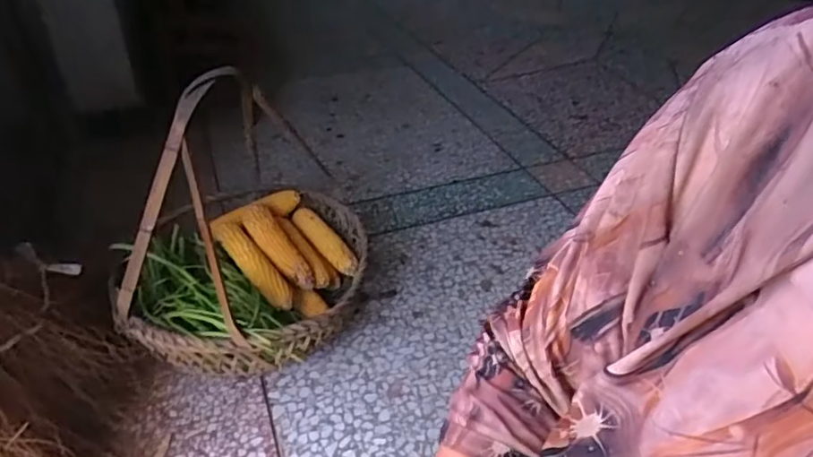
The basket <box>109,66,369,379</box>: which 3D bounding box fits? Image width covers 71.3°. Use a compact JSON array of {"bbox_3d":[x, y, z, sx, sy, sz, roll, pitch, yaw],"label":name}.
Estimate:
[{"bbox_3d":[-0.295,-0.039,0.982,0.411,0.428,0.429,1,36,2],"label":"basket"}]

